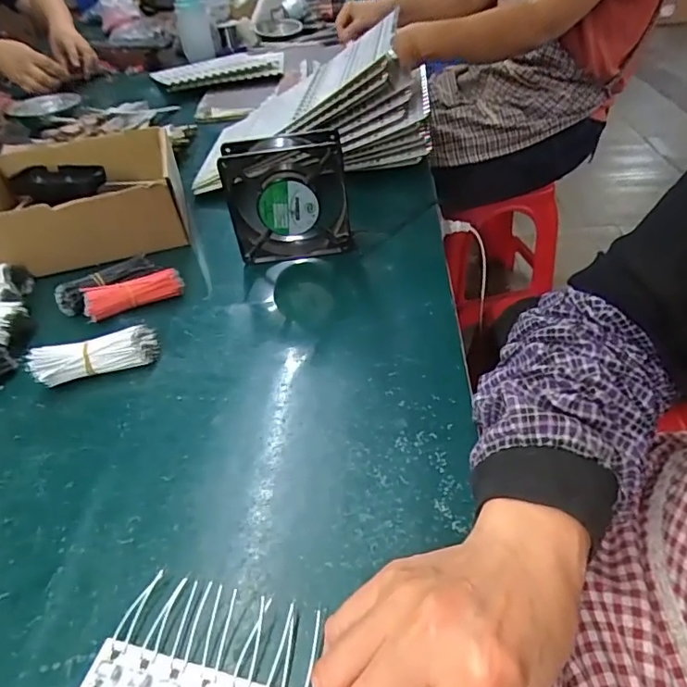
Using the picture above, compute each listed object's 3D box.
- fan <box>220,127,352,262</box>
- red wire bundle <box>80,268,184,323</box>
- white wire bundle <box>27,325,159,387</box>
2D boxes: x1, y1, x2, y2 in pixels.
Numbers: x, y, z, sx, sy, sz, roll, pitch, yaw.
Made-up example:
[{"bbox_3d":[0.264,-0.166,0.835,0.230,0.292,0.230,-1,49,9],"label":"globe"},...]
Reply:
[{"bbox_3d":[-0.059,-0.150,0.550,0.125,0.126,0.044,-4,40,4],"label":"fan"},{"bbox_3d":[-0.211,-0.052,0.527,0.094,0.028,0.027,-20,41,-15],"label":"red wire bundle"},{"bbox_3d":[-0.216,0.010,0.456,0.100,0.033,0.033,-18,41,-13],"label":"white wire bundle"}]

